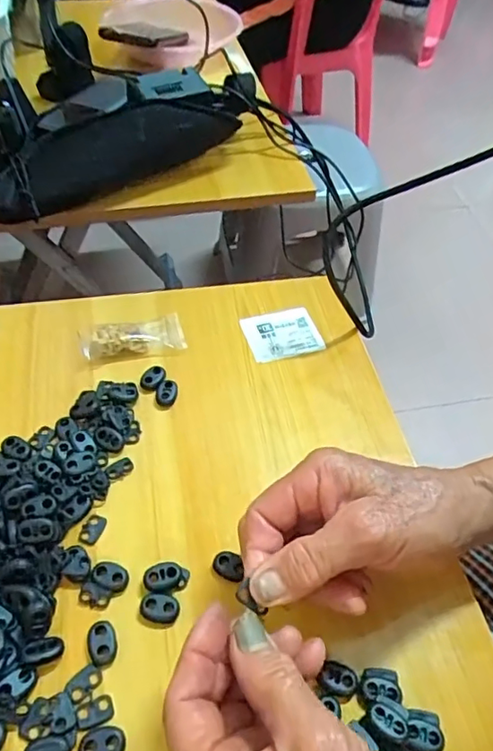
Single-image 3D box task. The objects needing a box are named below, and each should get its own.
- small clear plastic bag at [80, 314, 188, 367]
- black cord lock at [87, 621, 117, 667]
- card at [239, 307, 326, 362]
[{"bbox_3d":[-0.090,-0.032,0.431,0.078,0.018,0.033,-9,52,-11],"label":"small clear plastic bag"},{"bbox_3d":[-0.078,0.143,0.294,0.015,0.004,0.022,-9,52,-11],"label":"black cord lock"},{"bbox_3d":[0.030,-0.034,0.450,0.060,0.004,0.046,-15,58,-14],"label":"card"}]

